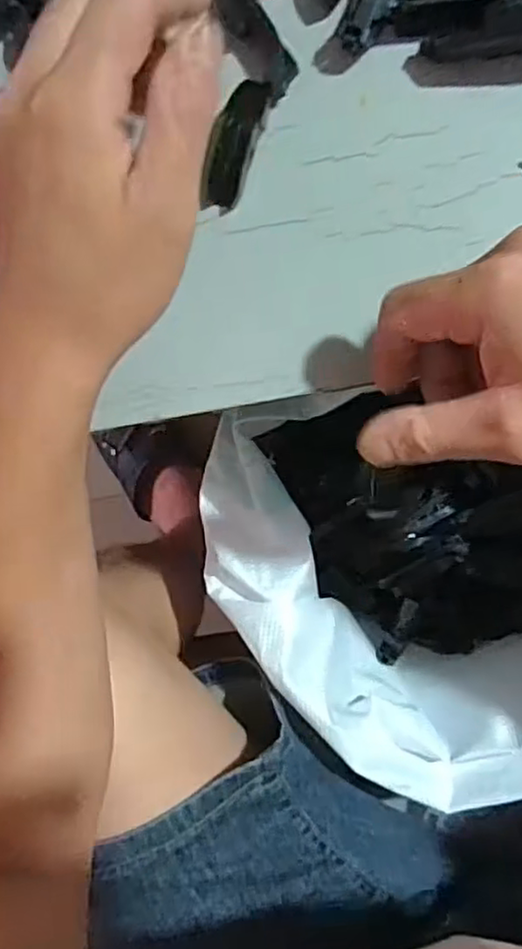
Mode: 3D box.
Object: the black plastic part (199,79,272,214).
[{"bbox_3d":[-0.012,-0.150,0.305,0.018,0.009,0.055,23,96,6],"label":"black plastic part"}]

